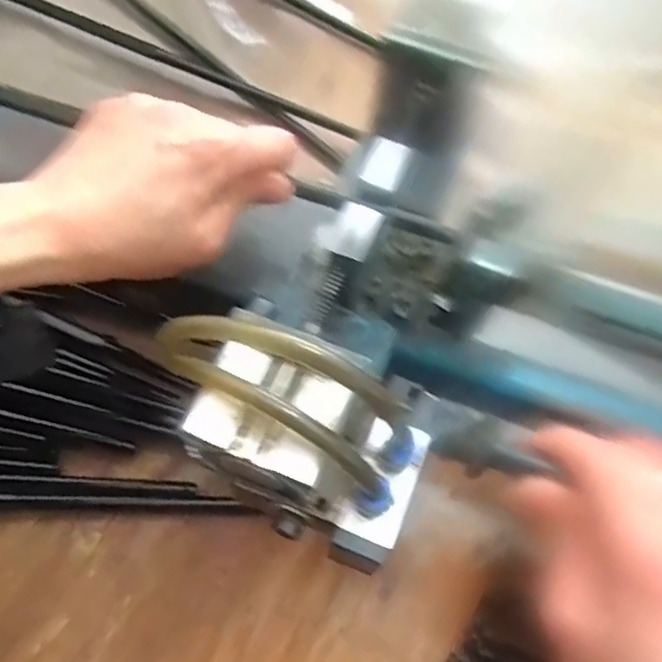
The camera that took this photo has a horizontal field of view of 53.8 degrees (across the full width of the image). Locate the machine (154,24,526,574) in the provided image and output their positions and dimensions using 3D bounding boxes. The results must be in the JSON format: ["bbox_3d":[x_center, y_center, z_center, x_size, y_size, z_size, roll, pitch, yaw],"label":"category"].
[{"bbox_3d":[0.035,-0.040,0.307,0.122,0.108,0.269,20,51,10],"label":"machine"}]

